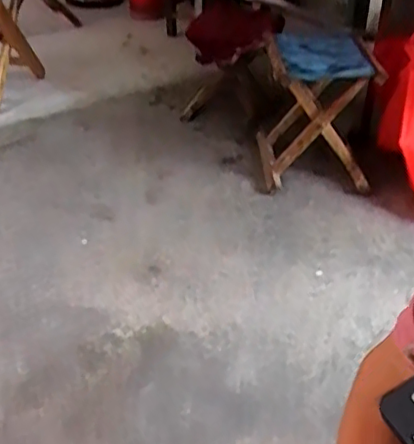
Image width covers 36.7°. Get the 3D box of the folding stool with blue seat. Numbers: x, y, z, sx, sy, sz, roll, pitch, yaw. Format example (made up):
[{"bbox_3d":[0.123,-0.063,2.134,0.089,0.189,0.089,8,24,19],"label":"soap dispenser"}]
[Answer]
[{"bbox_3d":[0.279,-0.297,1.599,0.253,0.315,0.325,1,35,-2],"label":"folding stool with blue seat"}]

